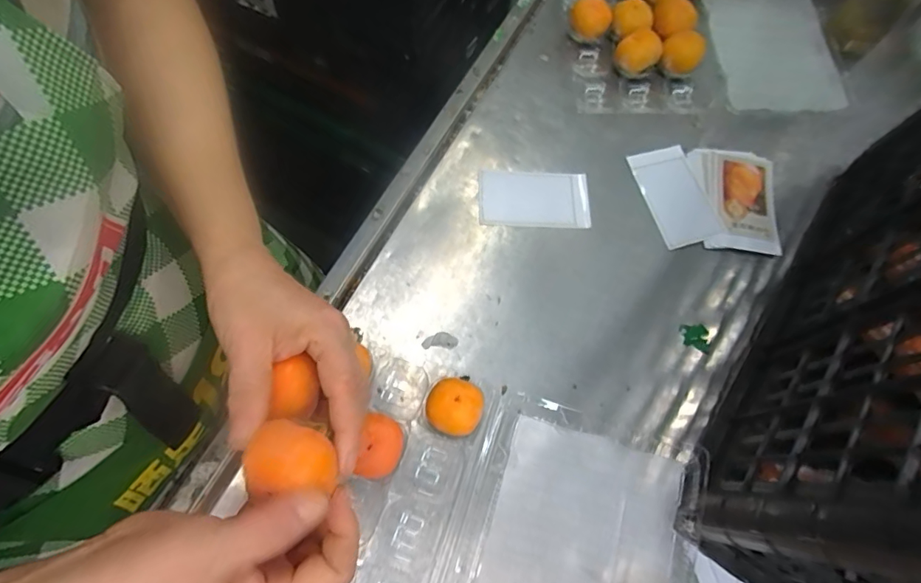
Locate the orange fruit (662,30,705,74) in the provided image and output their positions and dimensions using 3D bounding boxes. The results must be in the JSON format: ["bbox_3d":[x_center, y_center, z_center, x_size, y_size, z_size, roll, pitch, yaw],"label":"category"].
[{"bbox_3d":[0.285,-0.307,0.622,0.050,0.042,0.046,27,69,8],"label":"orange fruit"}]

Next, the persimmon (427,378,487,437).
[{"bbox_3d":[-0.005,0.105,0.438,0.048,0.038,0.046,1,68,-2],"label":"persimmon"}]

